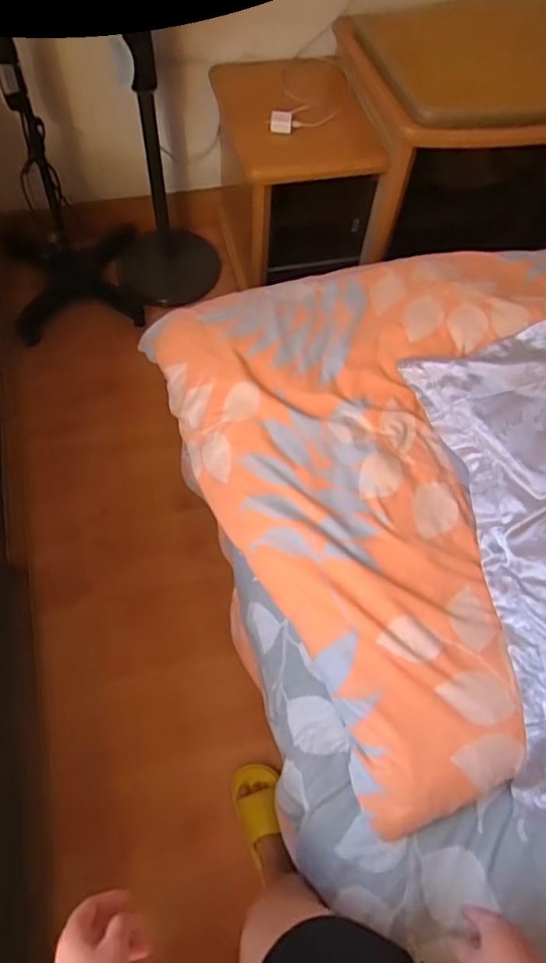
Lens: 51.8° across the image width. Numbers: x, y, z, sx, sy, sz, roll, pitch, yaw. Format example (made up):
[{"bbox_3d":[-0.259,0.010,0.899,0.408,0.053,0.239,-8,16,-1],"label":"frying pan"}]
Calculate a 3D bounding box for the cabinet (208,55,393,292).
[{"bbox_3d":[0.054,-0.889,1.663,0.372,0.482,0.505,-10,65,-9],"label":"cabinet"}]

